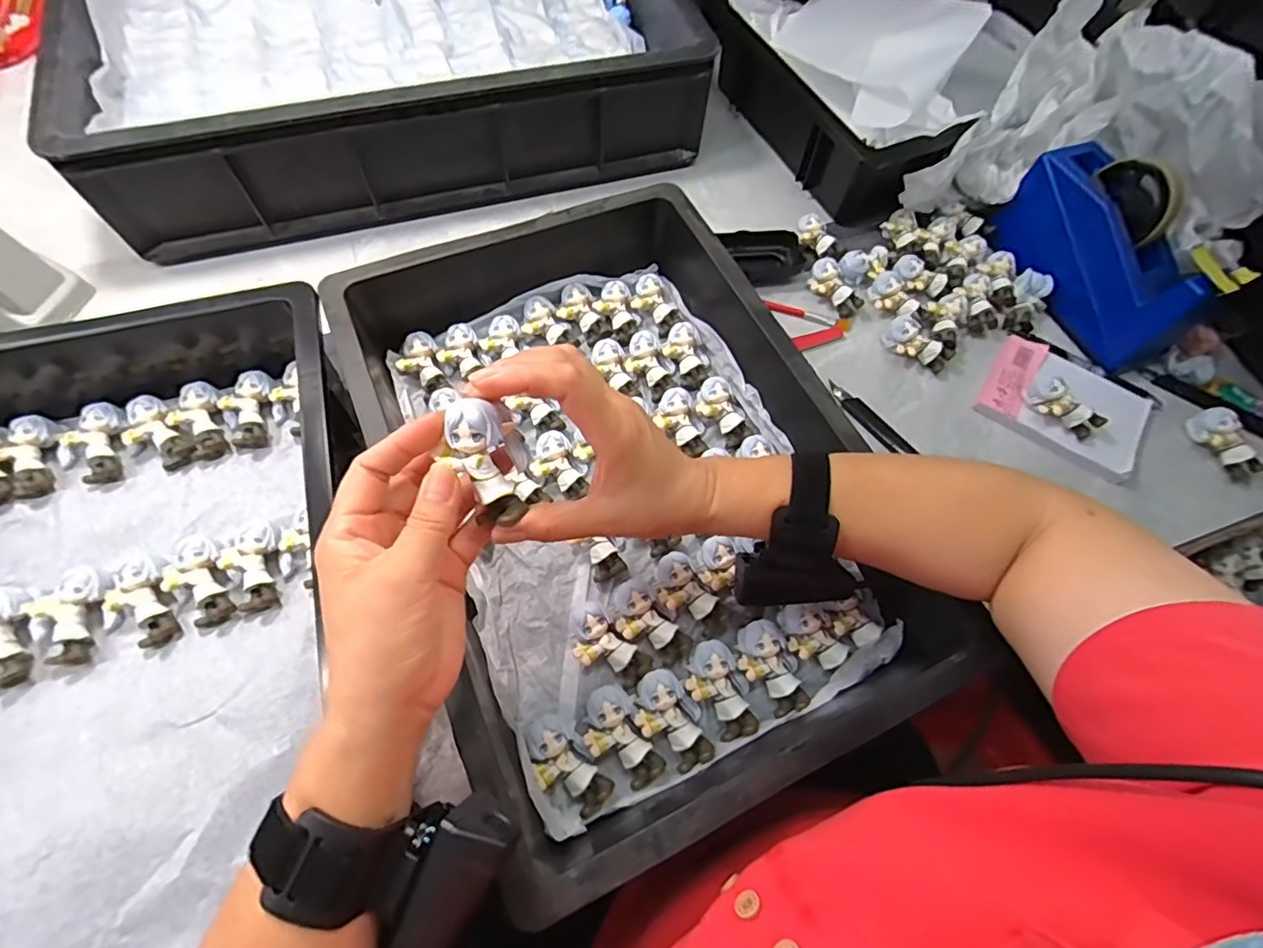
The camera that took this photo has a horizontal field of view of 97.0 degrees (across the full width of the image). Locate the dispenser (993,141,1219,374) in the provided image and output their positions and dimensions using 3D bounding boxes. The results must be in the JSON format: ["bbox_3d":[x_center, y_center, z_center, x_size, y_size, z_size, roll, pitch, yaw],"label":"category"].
[{"bbox_3d":[0.452,-0.213,0.533,0.070,0.109,0.202,-22,68,-13],"label":"dispenser"}]

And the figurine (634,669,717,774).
[{"bbox_3d":[0.029,0.164,0.374,0.038,0.024,0.064,-40,73,-19],"label":"figurine"}]

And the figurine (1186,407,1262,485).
[{"bbox_3d":[0.542,-0.026,0.506,0.033,0.021,0.071,-33,85,-17],"label":"figurine"}]

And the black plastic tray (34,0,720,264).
[{"bbox_3d":[-0.268,-0.485,0.631,0.592,0.121,0.419,-16,67,-11],"label":"black plastic tray"}]

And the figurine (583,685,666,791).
[{"bbox_3d":[-0.009,0.174,0.367,0.038,0.024,0.063,-25,69,-14],"label":"figurine"}]

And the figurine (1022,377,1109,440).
[{"bbox_3d":[0.389,-0.059,0.503,0.029,0.025,0.066,-41,73,-19],"label":"figurine"}]

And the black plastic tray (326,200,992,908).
[{"bbox_3d":[-0.011,-0.015,0.425,0.312,0.096,0.472,-22,68,-13],"label":"black plastic tray"}]

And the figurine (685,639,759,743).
[{"bbox_3d":[0.062,0.148,0.382,0.038,0.024,0.063,-29,70,-16],"label":"figurine"}]

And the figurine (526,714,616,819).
[{"bbox_3d":[-0.042,0.187,0.359,0.032,0.023,0.064,-37,72,-18],"label":"figurine"}]

